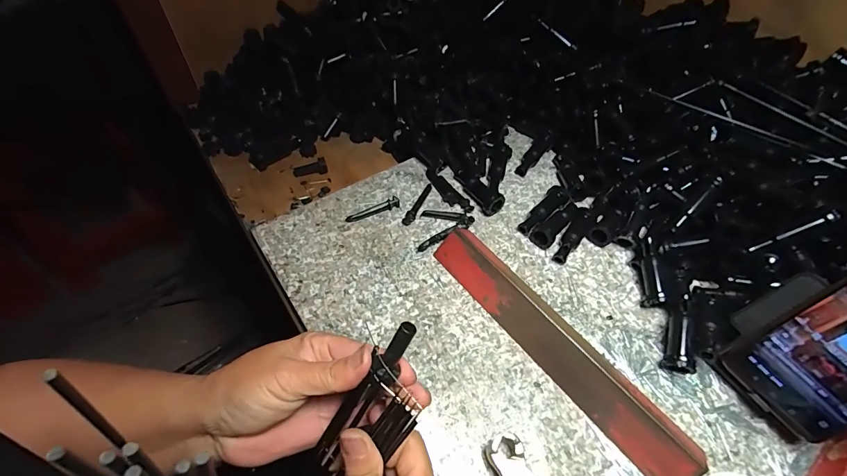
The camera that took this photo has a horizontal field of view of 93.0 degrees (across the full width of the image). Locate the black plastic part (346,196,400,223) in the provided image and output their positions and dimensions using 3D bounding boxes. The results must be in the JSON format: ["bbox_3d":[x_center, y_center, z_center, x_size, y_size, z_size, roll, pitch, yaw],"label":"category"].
[{"bbox_3d":[-0.053,-0.031,0.419,0.058,0.004,0.014,-18,56,-17],"label":"black plastic part"}]

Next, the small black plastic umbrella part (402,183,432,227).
[{"bbox_3d":[-0.005,-0.036,0.429,0.010,0.006,0.061,23,55,13],"label":"small black plastic umbrella part"}]

